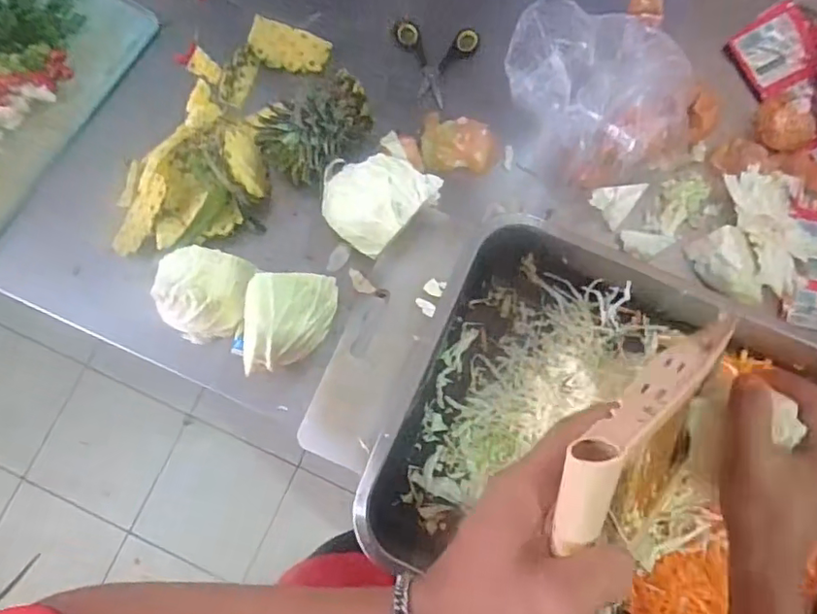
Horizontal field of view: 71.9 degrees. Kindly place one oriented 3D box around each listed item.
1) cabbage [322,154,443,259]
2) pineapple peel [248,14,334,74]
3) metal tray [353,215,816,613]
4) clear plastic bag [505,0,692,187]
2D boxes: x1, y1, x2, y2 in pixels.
[{"bbox_3d":[-0.038,-0.110,0.585,0.116,0.077,0.094,34,80,7],"label":"cabbage"},{"bbox_3d":[-0.137,-0.299,0.653,0.089,0.013,0.050,15,93,-16],"label":"pineapple peel"},{"bbox_3d":[0.208,0.145,0.527,0.445,0.092,0.349,23,78,5],"label":"metal tray"},{"bbox_3d":[0.197,-0.206,0.575,0.202,0.138,0.133,-3,78,-1],"label":"clear plastic bag"}]

